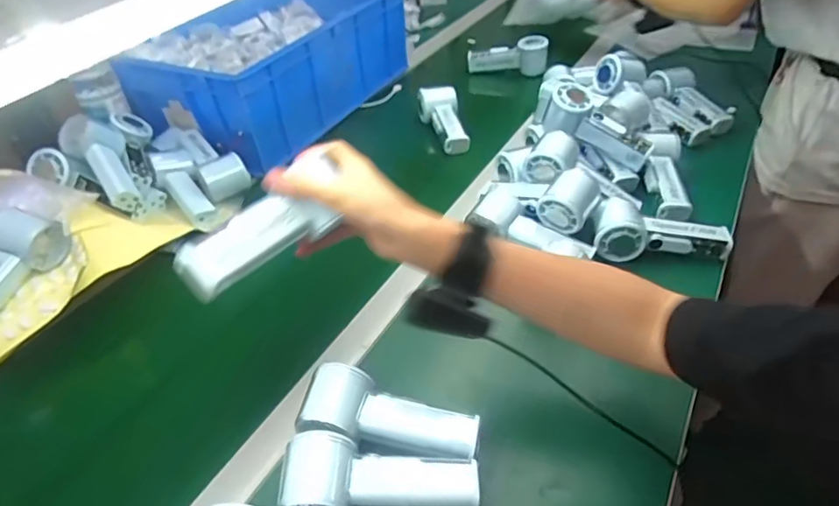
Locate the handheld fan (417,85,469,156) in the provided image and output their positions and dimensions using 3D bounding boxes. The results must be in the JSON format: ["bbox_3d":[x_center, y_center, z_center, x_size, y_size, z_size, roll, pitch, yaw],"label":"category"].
[{"bbox_3d":[0.046,-0.214,0.870,0.060,0.053,0.140,-13,57,-9],"label":"handheld fan"}]

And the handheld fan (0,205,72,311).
[{"bbox_3d":[-0.446,0.026,0.552,0.080,0.047,0.153,8,57,15],"label":"handheld fan"}]

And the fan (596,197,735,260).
[{"bbox_3d":[0.282,-0.028,0.617,0.153,0.048,0.062,2,41,8],"label":"fan"}]

